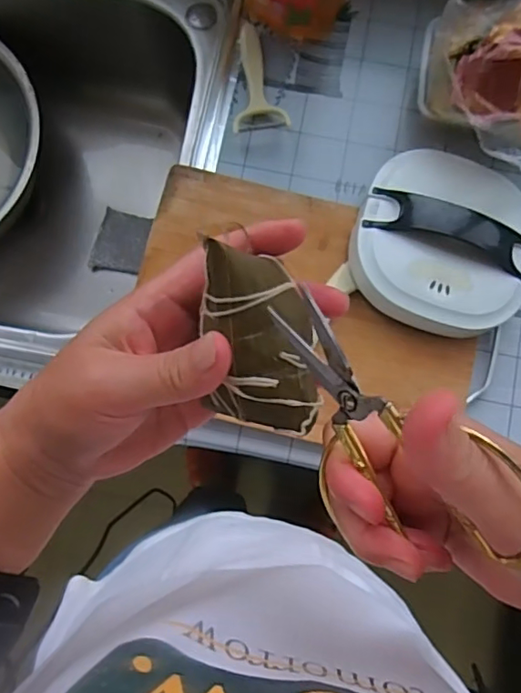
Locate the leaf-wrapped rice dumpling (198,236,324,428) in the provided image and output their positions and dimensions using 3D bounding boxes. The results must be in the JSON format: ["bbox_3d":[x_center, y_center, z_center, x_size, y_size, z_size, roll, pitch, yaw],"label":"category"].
[{"bbox_3d":[-0.002,-0.006,0.232,0.045,0.040,0.078,-8,107,-13],"label":"leaf-wrapped rice dumpling"}]

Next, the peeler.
[{"bbox_3d":[-0.014,-0.285,0.586,0.054,0.024,0.131,-17,81,-2],"label":"peeler"}]

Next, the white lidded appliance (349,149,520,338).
[{"bbox_3d":[0.180,-0.102,0.534,0.170,0.064,0.181,0,80,1],"label":"white lidded appliance"}]

